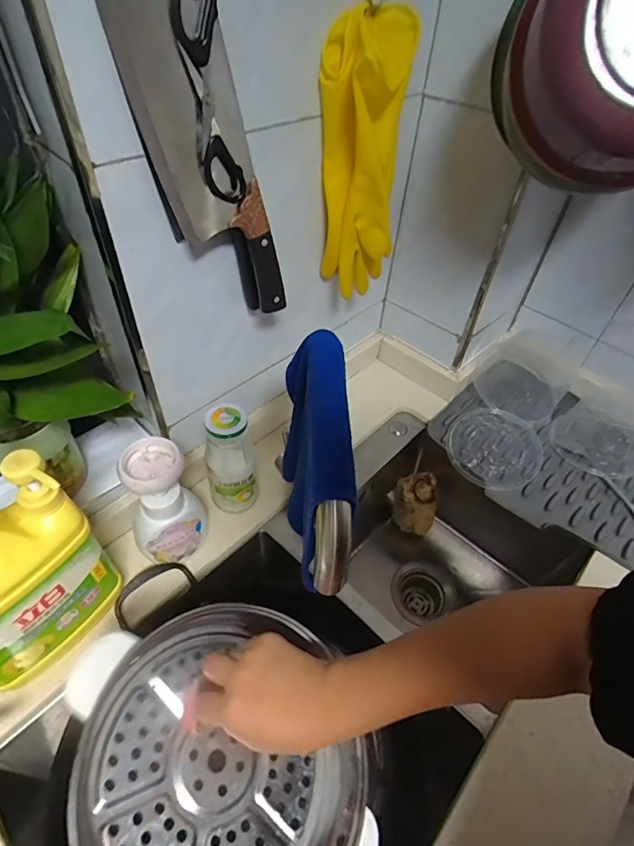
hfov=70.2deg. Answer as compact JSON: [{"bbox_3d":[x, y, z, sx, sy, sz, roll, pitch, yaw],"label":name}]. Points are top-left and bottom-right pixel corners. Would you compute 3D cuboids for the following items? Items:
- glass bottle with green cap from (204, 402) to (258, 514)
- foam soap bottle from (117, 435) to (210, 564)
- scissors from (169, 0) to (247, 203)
[{"bbox_3d":[-0.109,0.049,0.568,0.060,0.156,0.058,-9,49,-13],"label":"glass bottle with green cap"},{"bbox_3d":[-0.176,0.095,0.515,0.078,0.155,0.072,2,48,-3],"label":"foam soap bottle"},{"bbox_3d":[-0.085,-0.258,0.361,0.038,0.150,0.012,-25,48,-19],"label":"scissors"}]

